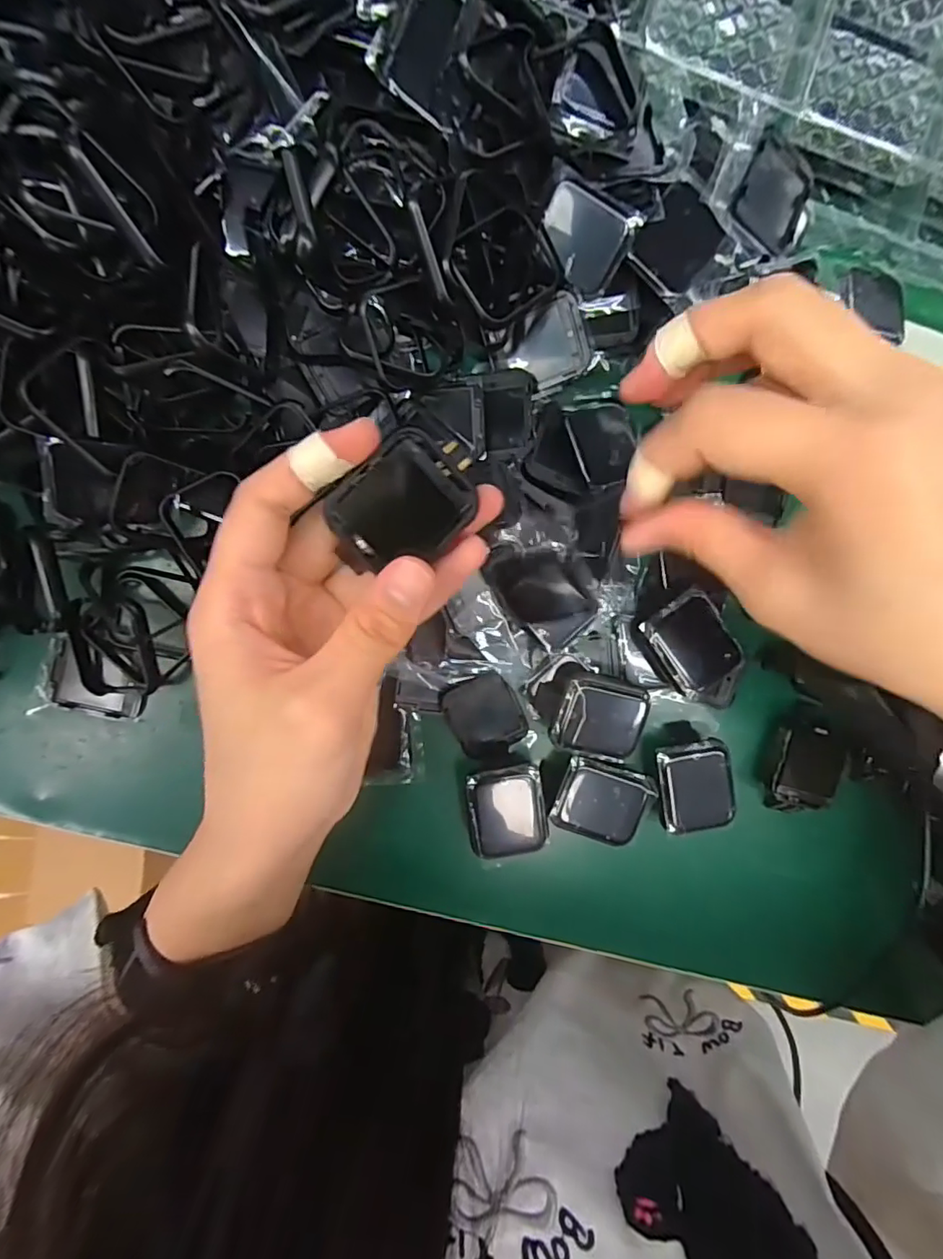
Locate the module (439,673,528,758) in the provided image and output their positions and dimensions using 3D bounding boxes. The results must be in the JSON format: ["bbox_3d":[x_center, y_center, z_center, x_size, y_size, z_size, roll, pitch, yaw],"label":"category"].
[{"bbox_3d":[0.007,0.041,0.251,0.033,0.006,0.045,-25,115,-3],"label":"module"}]

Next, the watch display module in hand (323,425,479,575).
[{"bbox_3d":[-0.020,-0.040,0.170,0.049,0.010,0.035,-44,97,0],"label":"watch display module in hand"}]

